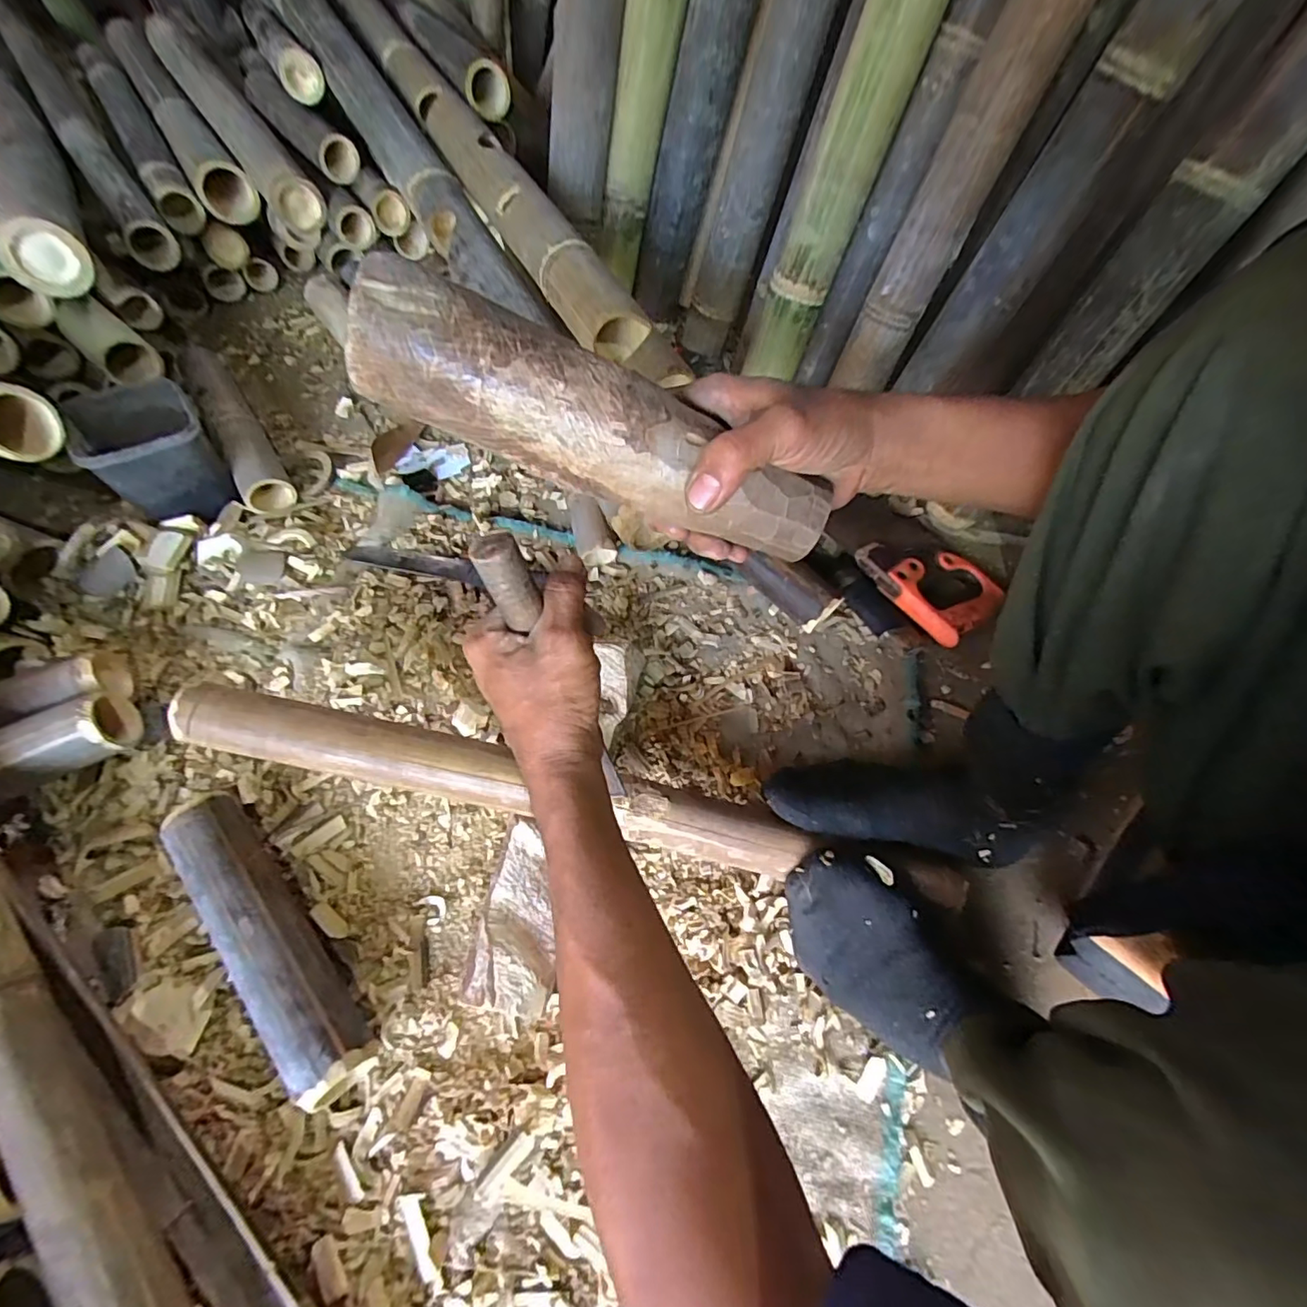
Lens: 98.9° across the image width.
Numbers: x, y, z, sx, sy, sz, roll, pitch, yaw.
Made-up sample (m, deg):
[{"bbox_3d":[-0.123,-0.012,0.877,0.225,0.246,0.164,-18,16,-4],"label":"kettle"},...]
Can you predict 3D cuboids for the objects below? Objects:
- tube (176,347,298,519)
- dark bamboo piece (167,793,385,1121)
[{"bbox_3d":[-0.534,-0.292,0.712,0.055,0.052,0.306,-31,68,-18],"label":"tube"},{"bbox_3d":[-0.306,0.222,0.444,0.058,0.053,0.255,-39,71,-21],"label":"dark bamboo piece"}]

